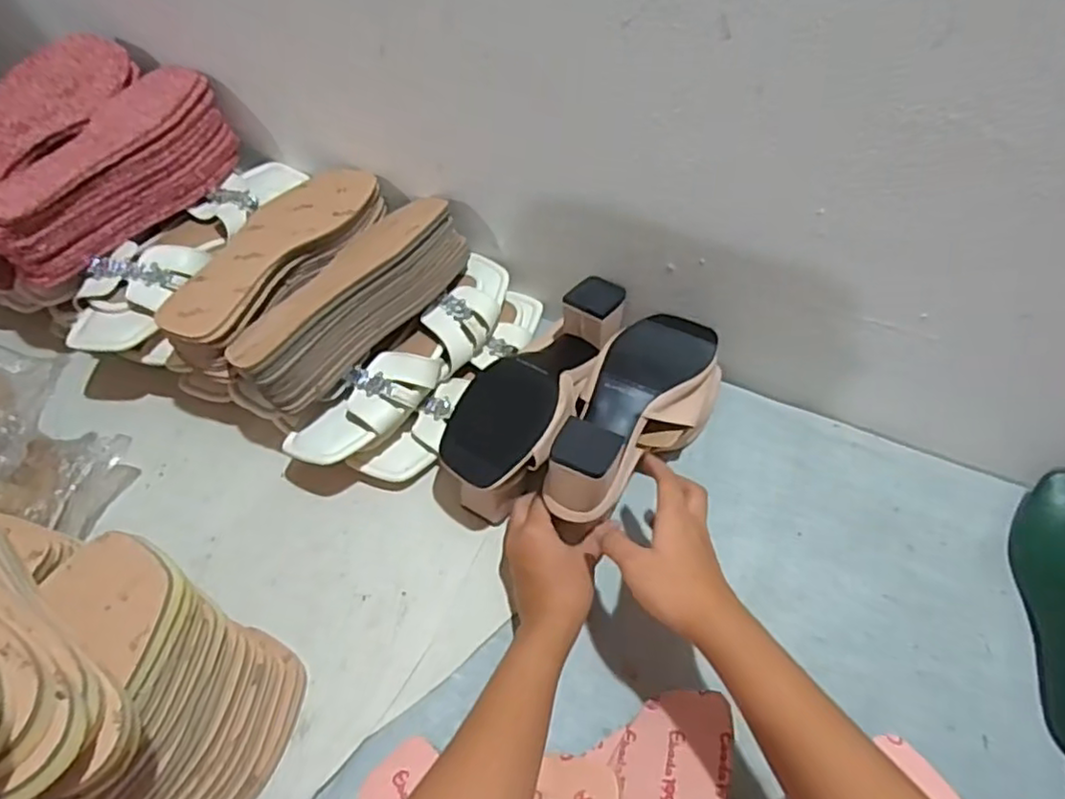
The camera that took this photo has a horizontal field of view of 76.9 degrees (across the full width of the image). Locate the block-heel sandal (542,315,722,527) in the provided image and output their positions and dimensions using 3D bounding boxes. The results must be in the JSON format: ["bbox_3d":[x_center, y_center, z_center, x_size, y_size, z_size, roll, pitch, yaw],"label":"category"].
[{"bbox_3d":[0.090,0.011,0.583,0.093,0.087,0.236,30,51,20],"label":"block-heel sandal"}]

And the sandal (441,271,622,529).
[{"bbox_3d":[0.003,-0.008,0.608,0.089,0.086,0.242,21,59,15],"label":"sandal"}]

